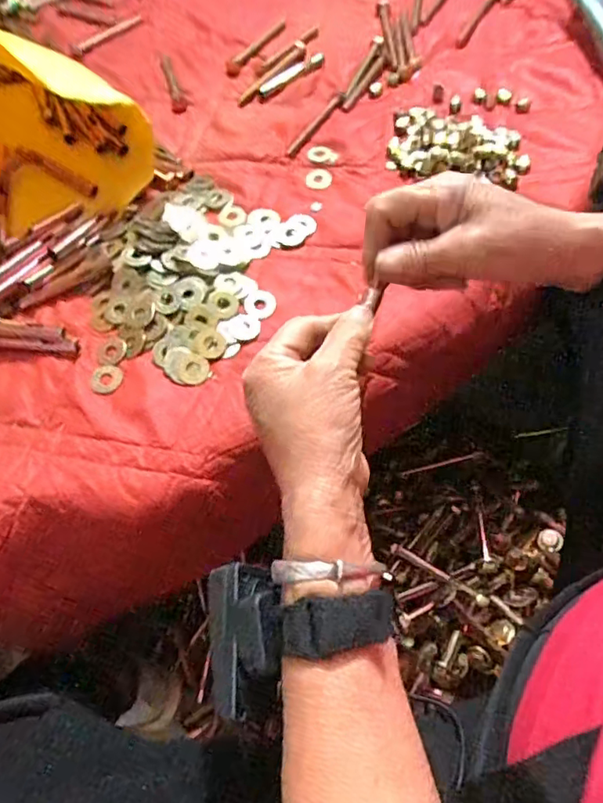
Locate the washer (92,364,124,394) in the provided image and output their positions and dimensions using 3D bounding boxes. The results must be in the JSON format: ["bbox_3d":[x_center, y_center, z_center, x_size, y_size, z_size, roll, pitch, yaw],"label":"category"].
[{"bbox_3d":[-0.145,-0.018,0.408,0.024,0.004,0.025,-2,60,3],"label":"washer"}]

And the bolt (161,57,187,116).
[{"bbox_3d":[-0.134,-0.332,0.571,0.014,0.020,0.076,-15,60,-4],"label":"bolt"}]

